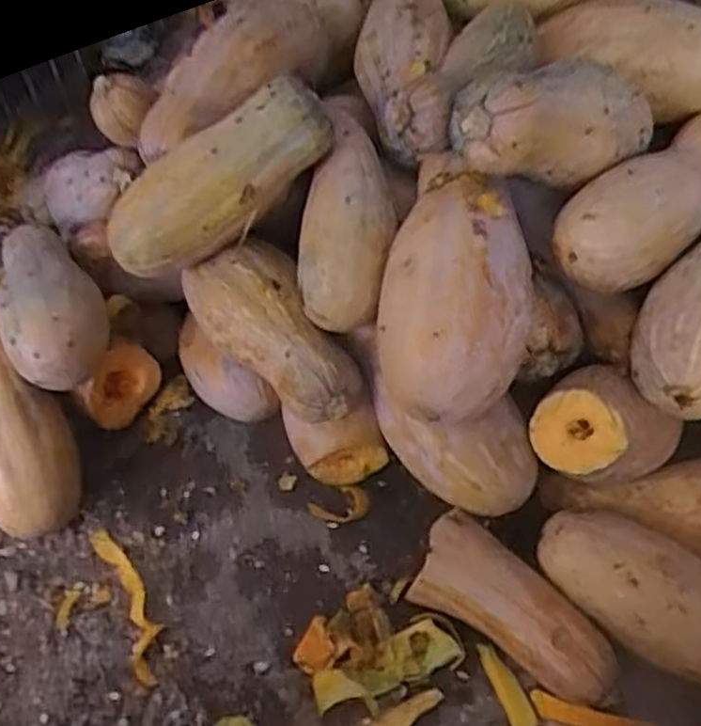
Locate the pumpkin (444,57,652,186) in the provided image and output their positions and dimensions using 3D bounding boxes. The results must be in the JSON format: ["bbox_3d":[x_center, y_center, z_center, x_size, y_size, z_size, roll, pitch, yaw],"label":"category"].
[{"bbox_3d":[0.219,-0.247,0.780,0.252,0.111,0.091,-10,46,-28],"label":"pumpkin"}]

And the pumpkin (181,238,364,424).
[{"bbox_3d":[-0.091,-0.043,0.879,0.101,0.115,0.267,-36,70,-26],"label":"pumpkin"}]

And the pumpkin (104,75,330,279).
[{"bbox_3d":[-0.155,-0.208,0.856,0.291,0.110,0.122,-30,45,19],"label":"pumpkin"}]

